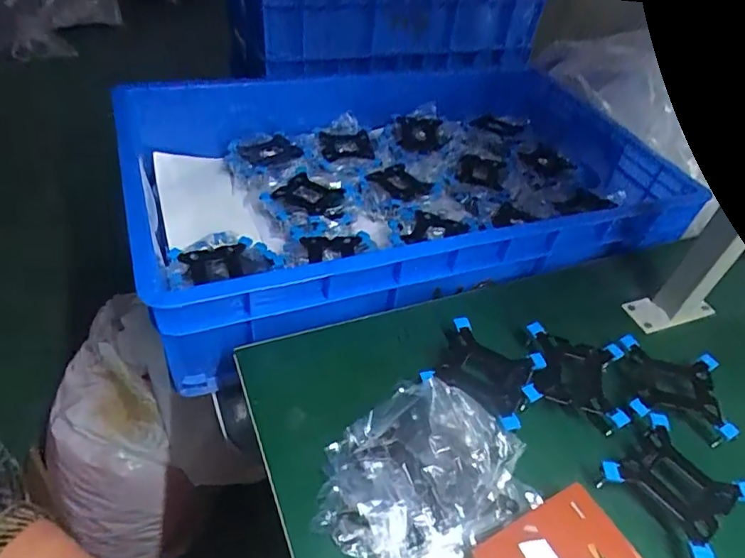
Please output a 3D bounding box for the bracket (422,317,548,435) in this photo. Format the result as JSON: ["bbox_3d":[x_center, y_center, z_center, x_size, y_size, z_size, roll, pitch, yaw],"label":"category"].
[{"bbox_3d":[0.096,0.080,0.457,0.086,0.017,0.081,25,48,17],"label":"bracket"}]

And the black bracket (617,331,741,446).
[{"bbox_3d":[0.265,0.101,0.468,0.084,0.030,0.087,13,45,6],"label":"black bracket"}]

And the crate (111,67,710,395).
[{"bbox_3d":[0.034,-0.145,0.674,0.633,0.153,0.408,-13,48,-19],"label":"crate"}]

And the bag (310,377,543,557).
[{"bbox_3d":[0.039,0.144,0.382,0.134,0.052,0.149,34,52,26],"label":"bag"}]

